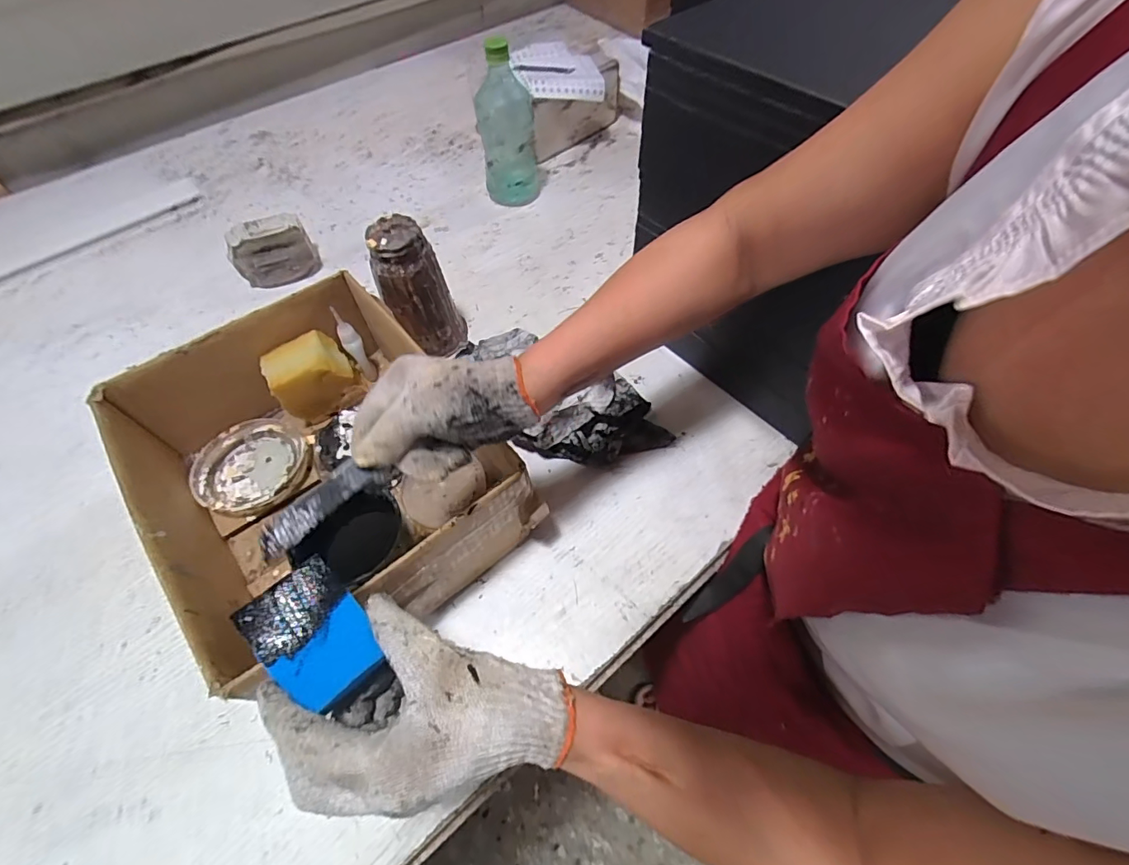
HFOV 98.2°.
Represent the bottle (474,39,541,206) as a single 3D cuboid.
[{"bbox_3d":[-0.084,-0.445,0.714,0.079,0.200,0.077,-7,58,-3],"label":"bottle"}]

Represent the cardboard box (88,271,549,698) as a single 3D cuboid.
[{"bbox_3d":[-0.222,0.034,0.458,0.244,0.128,0.316,-36,64,-19],"label":"cardboard box"}]

